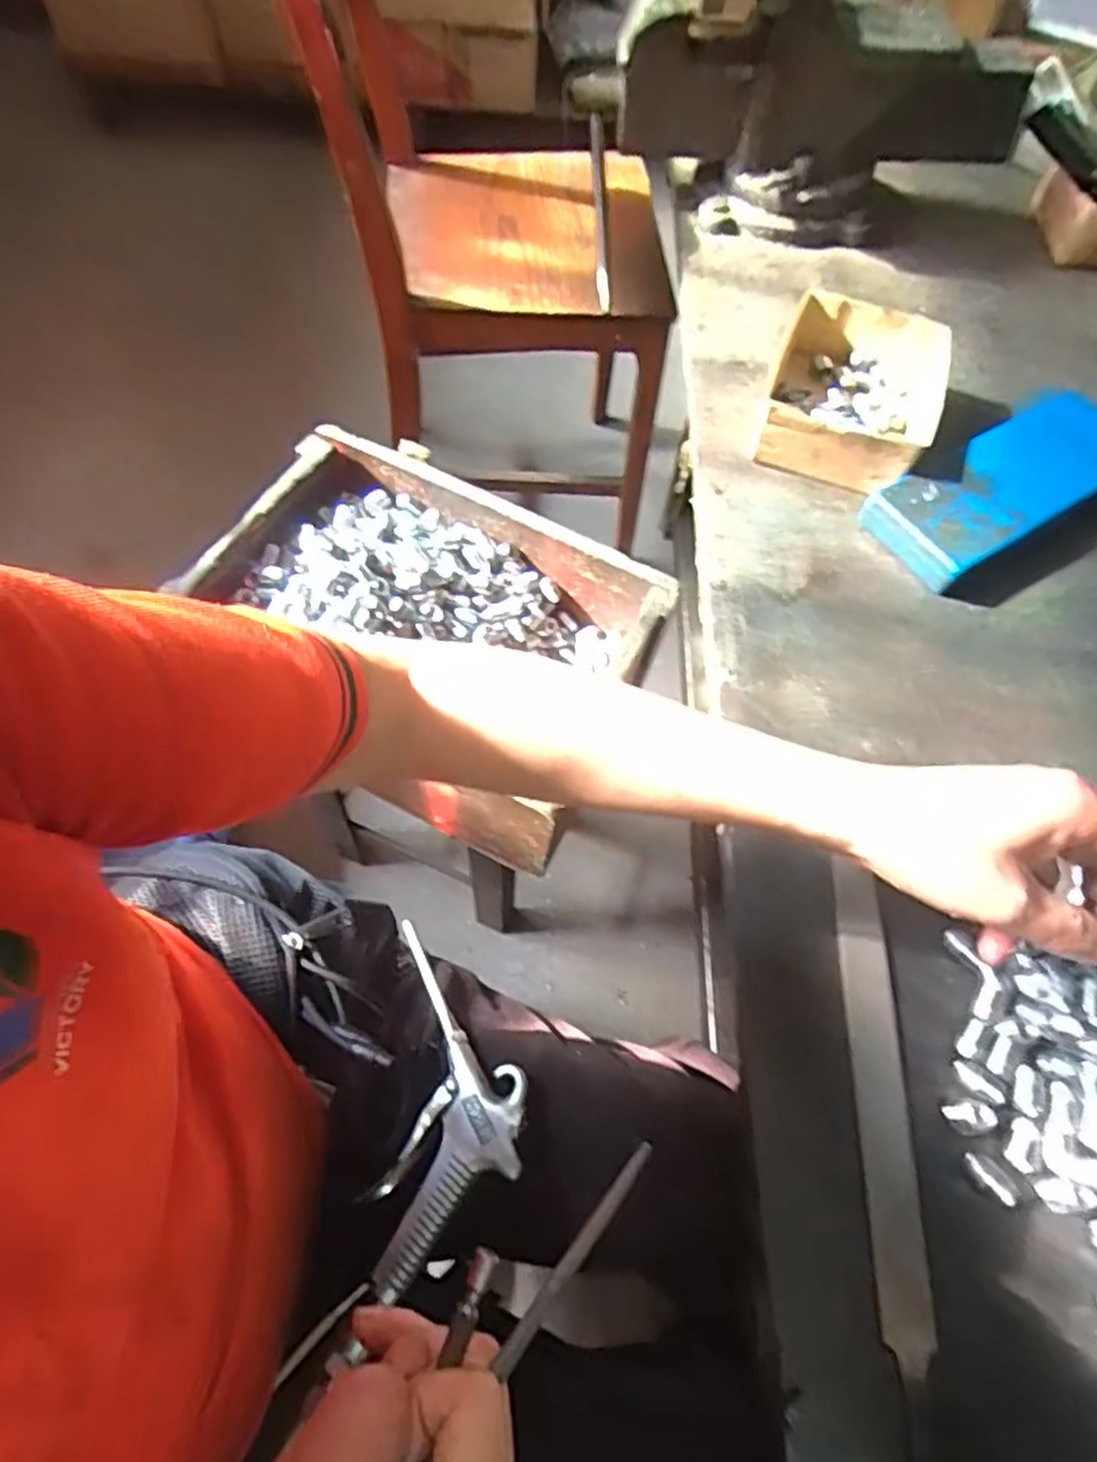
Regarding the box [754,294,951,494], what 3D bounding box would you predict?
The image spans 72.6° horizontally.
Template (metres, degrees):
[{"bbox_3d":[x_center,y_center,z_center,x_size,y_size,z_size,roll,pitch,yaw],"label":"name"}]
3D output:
[{"bbox_3d":[0.247,-0.267,0.597,0.125,0.054,0.167,21,62,8],"label":"box"}]

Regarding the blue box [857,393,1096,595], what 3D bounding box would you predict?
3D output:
[{"bbox_3d":[0.351,-0.189,0.576,0.240,0.031,0.090,-29,66,-18],"label":"blue box"}]

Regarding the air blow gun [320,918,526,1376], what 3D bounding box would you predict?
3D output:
[{"bbox_3d":[-0.086,0.214,0.448,0.113,0.027,0.166,-39,52,-15],"label":"air blow gun"}]

